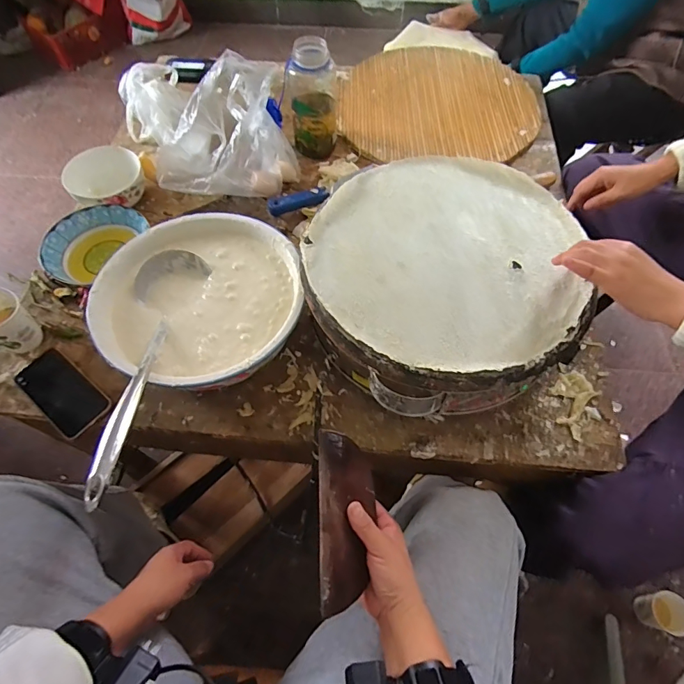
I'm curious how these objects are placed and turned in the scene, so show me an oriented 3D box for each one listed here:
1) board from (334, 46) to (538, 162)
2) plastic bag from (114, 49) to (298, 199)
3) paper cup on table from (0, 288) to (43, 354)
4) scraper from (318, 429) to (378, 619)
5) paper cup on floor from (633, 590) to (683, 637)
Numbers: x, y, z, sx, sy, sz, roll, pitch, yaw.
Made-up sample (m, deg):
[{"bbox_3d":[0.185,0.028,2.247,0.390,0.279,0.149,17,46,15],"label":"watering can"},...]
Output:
[{"bbox_3d":[0.215,-0.549,0.965,0.426,0.013,0.404,0,60,0],"label":"board"},{"bbox_3d":[-0.270,-0.443,0.812,0.256,0.149,0.397,-27,63,-15],"label":"plastic bag"},{"bbox_3d":[-0.503,-0.031,0.640,0.074,0.078,0.067,28,64,16],"label":"paper cup on table"},{"bbox_3d":[0.007,0.186,0.455,0.074,0.009,0.172,13,67,-34],"label":"scraper"},{"bbox_3d":[0.632,0.536,0.845,0.062,0.097,0.077,5,60,3],"label":"paper cup on floor"}]

